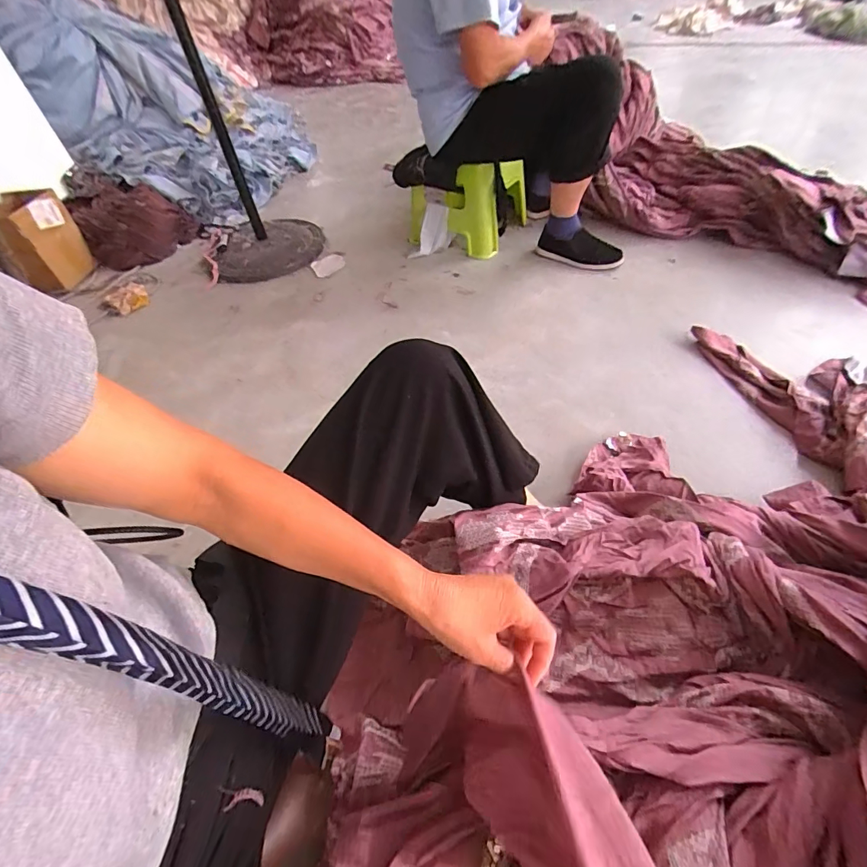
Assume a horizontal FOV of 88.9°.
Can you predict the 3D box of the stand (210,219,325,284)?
[{"bbox_3d":[-0.566,-0.625,1.509,0.341,0.043,0.341,0,61,1],"label":"stand"}]

